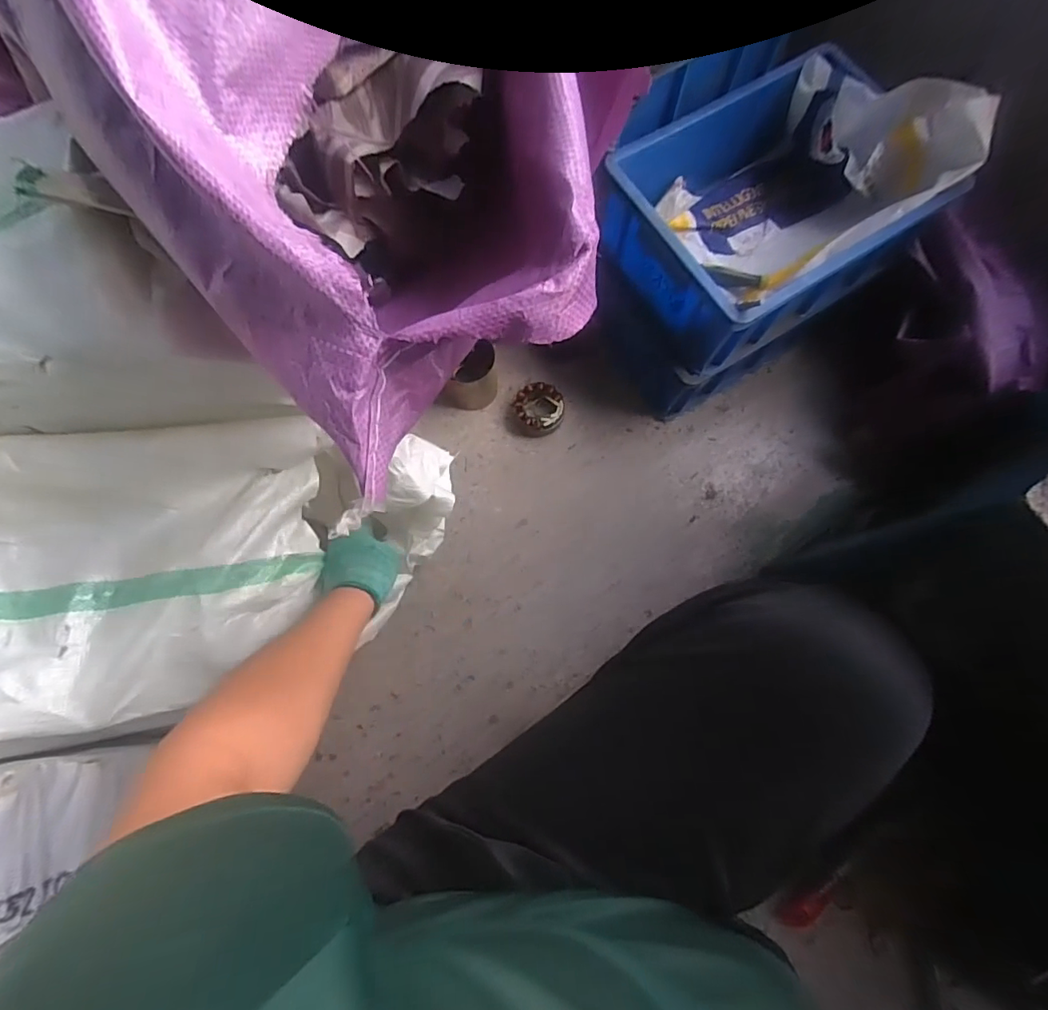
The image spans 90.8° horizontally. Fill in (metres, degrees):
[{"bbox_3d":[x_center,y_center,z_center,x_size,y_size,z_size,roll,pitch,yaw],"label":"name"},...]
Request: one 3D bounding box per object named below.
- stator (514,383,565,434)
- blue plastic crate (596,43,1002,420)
[{"bbox_3d":[0.026,-0.165,0.888,0.082,0.043,0.082,0,75,-1],"label":"stator"},{"bbox_3d":[0.351,-0.410,0.794,0.440,0.298,0.299,-30,78,-8],"label":"blue plastic crate"}]

